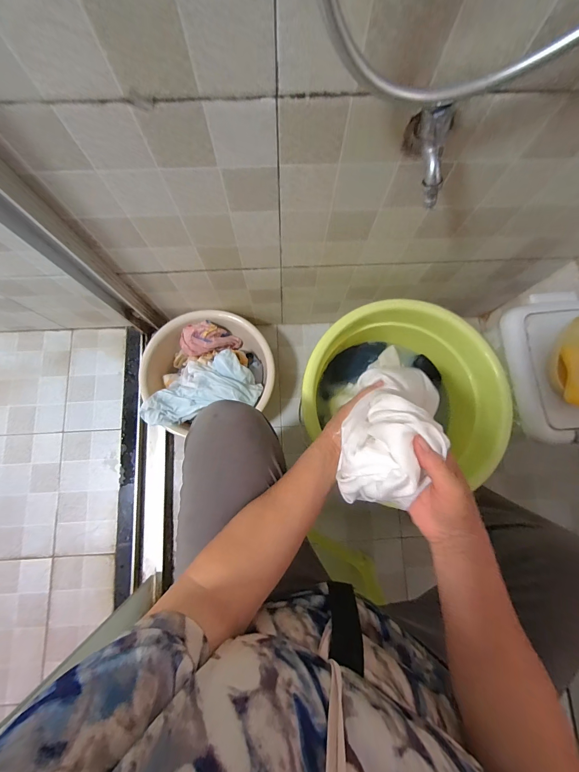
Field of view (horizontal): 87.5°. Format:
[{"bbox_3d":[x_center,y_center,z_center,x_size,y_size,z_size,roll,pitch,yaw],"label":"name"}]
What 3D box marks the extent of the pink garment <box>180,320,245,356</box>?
[{"bbox_3d":[-0.210,-0.125,0.800,0.148,0.082,0.074,-19,80,-5],"label":"pink garment"}]

